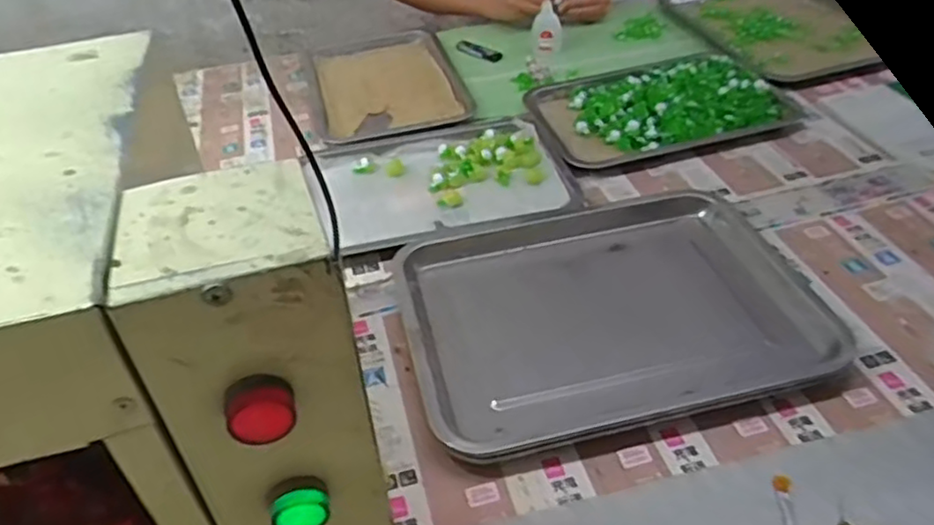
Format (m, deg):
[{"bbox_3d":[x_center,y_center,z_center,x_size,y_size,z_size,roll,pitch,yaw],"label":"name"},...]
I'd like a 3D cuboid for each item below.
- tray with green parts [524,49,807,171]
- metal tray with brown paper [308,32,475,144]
[{"bbox_3d":[0.254,-0.207,0.901,0.316,0.031,0.230,-11,43,-1],"label":"tray with green parts"},{"bbox_3d":[-0.116,-0.258,0.993,0.207,0.023,0.277,-9,42,-9],"label":"metal tray with brown paper"}]

